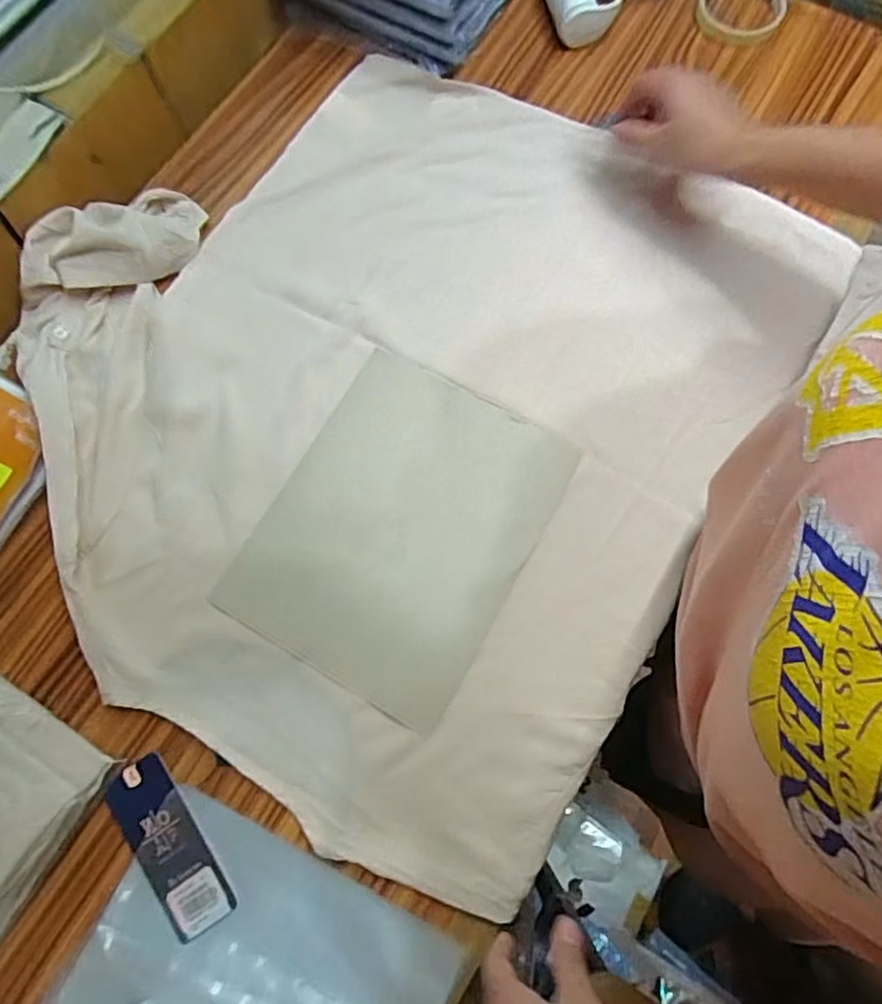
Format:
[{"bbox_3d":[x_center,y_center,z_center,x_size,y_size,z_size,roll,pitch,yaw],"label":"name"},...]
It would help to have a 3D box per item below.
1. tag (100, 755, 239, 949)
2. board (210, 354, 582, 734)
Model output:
[{"bbox_3d":[-0.190,0.237,0.422,0.047,0.004,0.119,-35,76,-9],"label":"tag"},{"bbox_3d":[-0.031,0.018,0.488,0.197,0.007,0.251,29,76,9],"label":"board"}]

